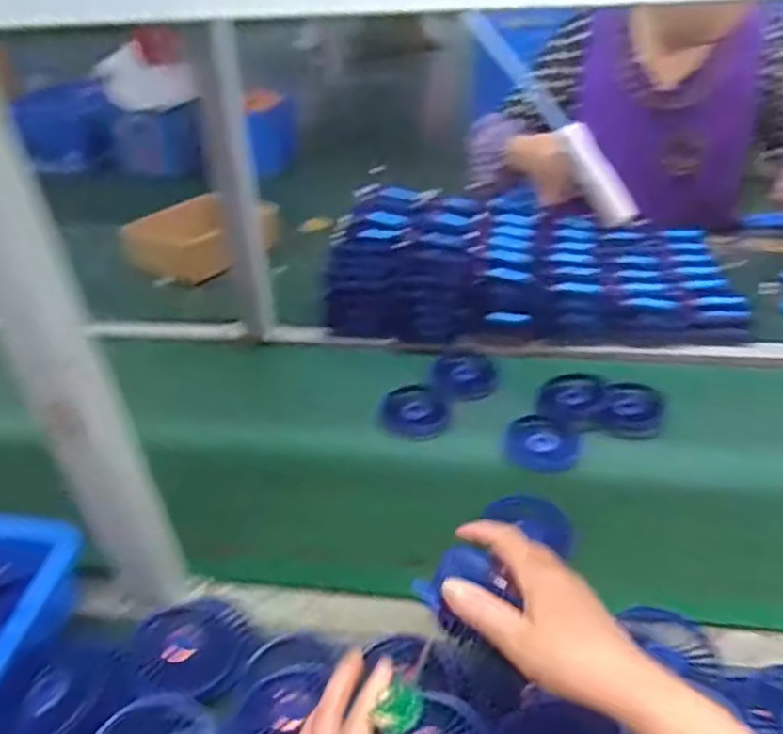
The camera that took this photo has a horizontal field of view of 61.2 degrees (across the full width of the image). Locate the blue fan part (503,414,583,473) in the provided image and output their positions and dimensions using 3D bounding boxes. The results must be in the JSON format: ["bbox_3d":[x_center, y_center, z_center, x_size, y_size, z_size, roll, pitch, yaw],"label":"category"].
[{"bbox_3d":[0.174,0.091,0.772,0.082,0.020,0.075,22,42,32],"label":"blue fan part"}]

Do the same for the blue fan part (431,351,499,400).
[{"bbox_3d":[0.097,0.010,0.869,0.087,0.013,0.088,-3,35,2],"label":"blue fan part"}]

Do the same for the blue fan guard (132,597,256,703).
[{"bbox_3d":[-0.167,0.237,0.559,0.093,0.016,0.093,-15,41,-42],"label":"blue fan guard"}]

